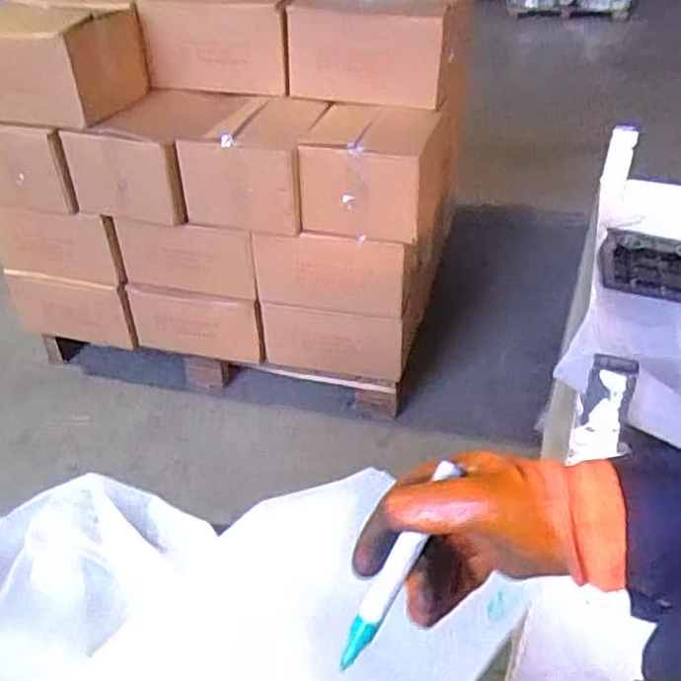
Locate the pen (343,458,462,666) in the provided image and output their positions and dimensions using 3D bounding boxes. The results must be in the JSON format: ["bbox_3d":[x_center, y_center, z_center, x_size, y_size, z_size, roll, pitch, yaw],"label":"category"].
[{"bbox_3d":[0.033,0.128,0.380,0.014,0.009,0.130,27,88,33],"label":"pen"}]

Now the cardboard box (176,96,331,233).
[{"bbox_3d":[-0.207,-0.461,1.692,0.318,0.222,0.395,6,38,10],"label":"cardboard box"}]

